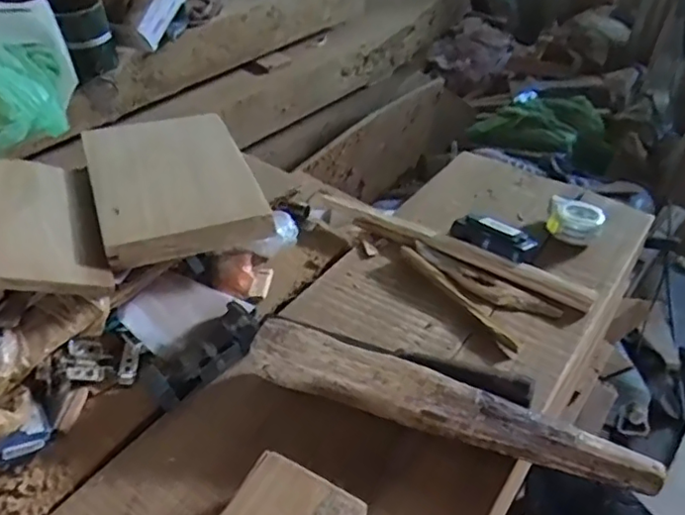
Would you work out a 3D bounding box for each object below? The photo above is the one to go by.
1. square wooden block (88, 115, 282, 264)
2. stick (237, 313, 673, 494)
[{"bbox_3d":[-0.213,-0.100,0.742,0.190,0.039,0.282,-17,43,-17],"label":"square wooden block"},{"bbox_3d":[0.092,0.138,0.545,0.376,0.054,0.050,14,43,17],"label":"stick"}]

